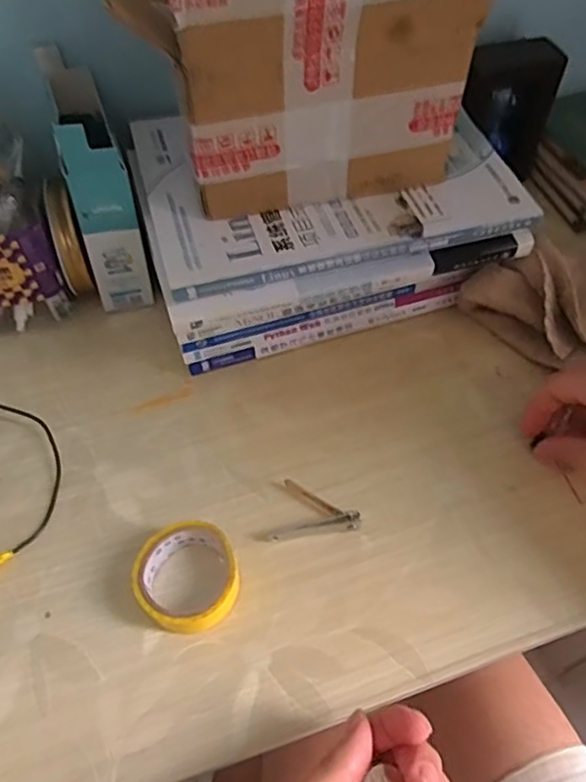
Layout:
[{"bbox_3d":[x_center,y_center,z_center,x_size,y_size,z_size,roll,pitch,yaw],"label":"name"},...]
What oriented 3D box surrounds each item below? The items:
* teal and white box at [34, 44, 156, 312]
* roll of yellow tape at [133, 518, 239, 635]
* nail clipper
[{"bbox_3d":[-0.150,-0.158,0.476,0.044,0.149,0.117,-18,60,-13],"label":"teal and white box"},{"bbox_3d":[-0.063,0.112,0.372,0.059,0.025,0.063,1,57,-1],"label":"roll of yellow tape"},{"bbox_3d":[0.015,0.084,0.401,0.052,0.011,0.041,16,58,8],"label":"nail clipper"}]

